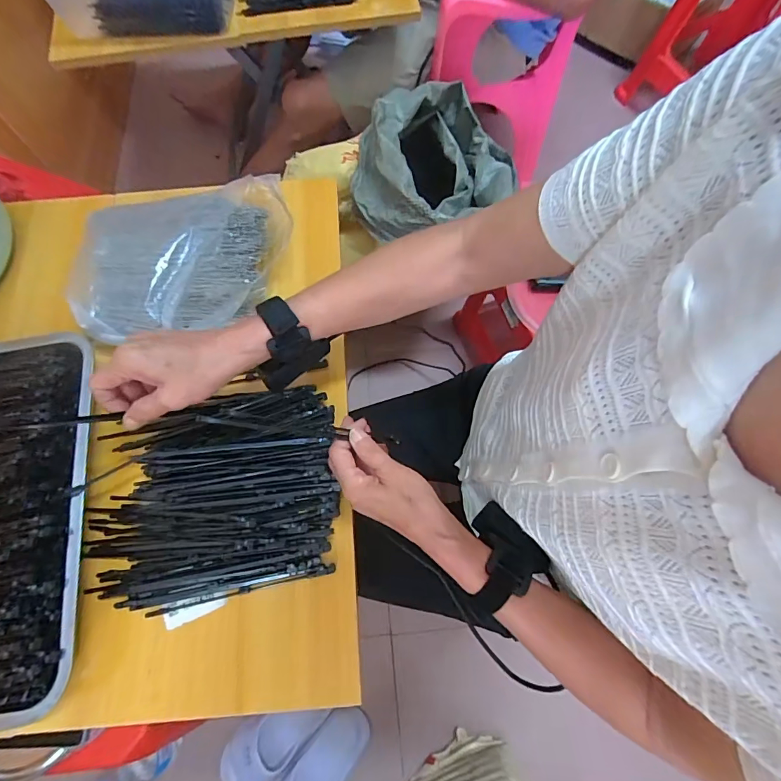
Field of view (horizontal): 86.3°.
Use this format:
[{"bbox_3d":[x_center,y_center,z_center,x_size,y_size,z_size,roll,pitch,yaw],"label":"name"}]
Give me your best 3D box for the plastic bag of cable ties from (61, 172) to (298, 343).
[{"bbox_3d":[-0.233,-0.159,0.477,0.231,0.030,0.182,-11,70,-4],"label":"plastic bag of cable ties"}]

